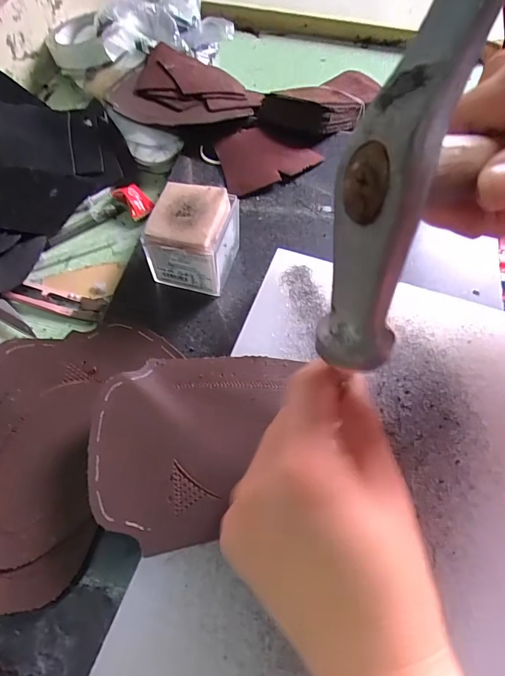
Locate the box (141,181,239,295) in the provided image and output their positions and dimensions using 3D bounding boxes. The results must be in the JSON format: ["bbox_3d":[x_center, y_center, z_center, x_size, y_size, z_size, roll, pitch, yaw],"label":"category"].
[{"bbox_3d":[-0.044,-0.073,0.309,0.055,0.059,0.055,13,61,8],"label":"box"}]

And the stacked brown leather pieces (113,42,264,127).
[{"bbox_3d":[-0.067,-0.258,0.435,0.141,0.017,0.129,1,61,-1],"label":"stacked brown leather pieces"}]

